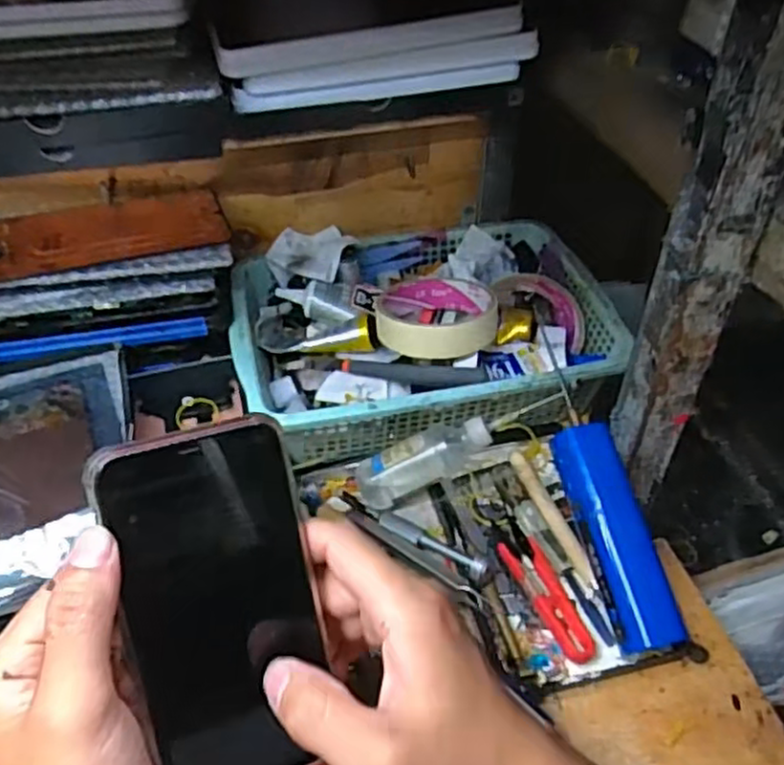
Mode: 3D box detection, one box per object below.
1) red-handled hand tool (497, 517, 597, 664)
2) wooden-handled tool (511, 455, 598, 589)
[{"bbox_3d":[0.092,0.123,0.433,0.025,0.007,0.093,-17,46,-16],"label":"red-handled hand tool"},{"bbox_3d":[0.104,0.086,0.462,0.011,0.015,0.101,-15,46,-15],"label":"wooden-handled tool"}]

